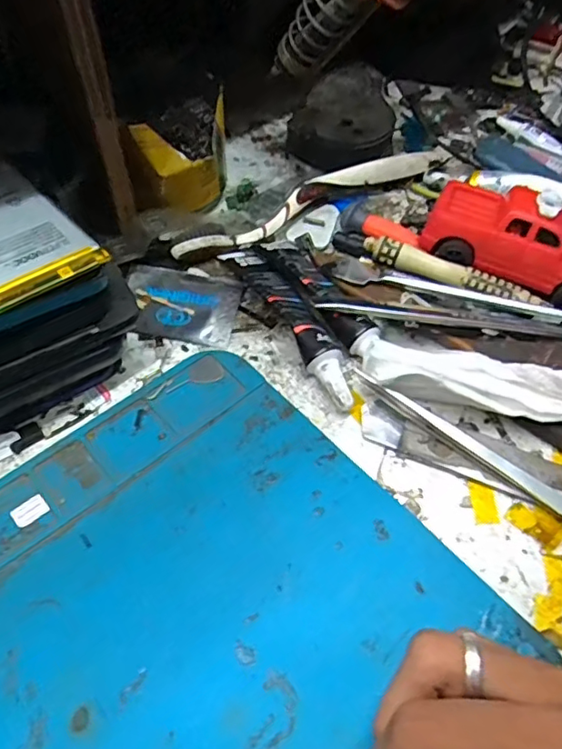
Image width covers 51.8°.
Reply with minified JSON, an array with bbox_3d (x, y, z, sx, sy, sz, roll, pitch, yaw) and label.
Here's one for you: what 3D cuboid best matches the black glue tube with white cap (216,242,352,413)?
[{"bbox_3d":[0.006,-0.027,0.273,0.021,0.017,0.105,-25,59,-18],"label":"black glue tube with white cap"}]

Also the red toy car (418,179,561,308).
[{"bbox_3d":[0.120,-0.068,0.288,0.091,0.034,0.047,21,57,13],"label":"red toy car"}]

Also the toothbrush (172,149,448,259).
[{"bbox_3d":[0.027,-0.100,0.323,0.190,0.017,0.019,-29,60,-20],"label":"toothbrush"}]

